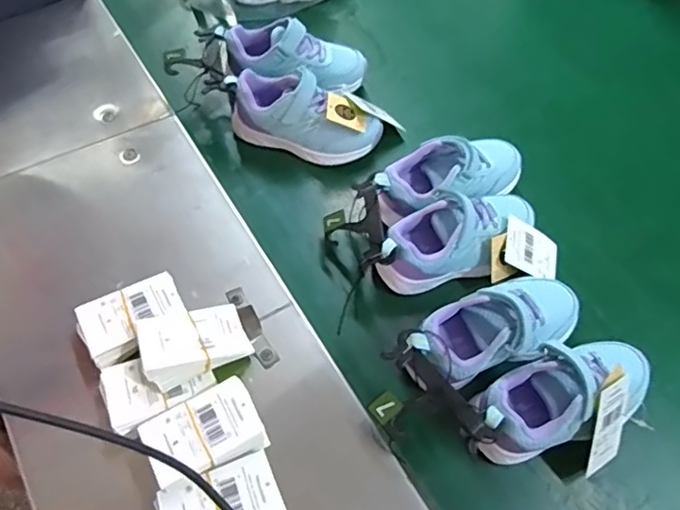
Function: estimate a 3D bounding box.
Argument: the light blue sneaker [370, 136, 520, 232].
[{"bbox_3d":[0.112,-0.078,0.570,0.169,0.081,0.067,-20,63,-16],"label":"light blue sneaker"}]

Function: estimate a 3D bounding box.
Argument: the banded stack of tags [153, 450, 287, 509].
[{"bbox_3d":[-0.082,0.181,0.396,0.080,0.032,0.051,-21,65,-16],"label":"banded stack of tags"}]

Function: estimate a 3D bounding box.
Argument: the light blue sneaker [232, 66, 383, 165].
[{"bbox_3d":[-0.038,-0.144,0.598,0.159,0.078,0.057,20,59,7],"label":"light blue sneaker"}]

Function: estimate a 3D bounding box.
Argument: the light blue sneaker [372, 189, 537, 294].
[{"bbox_3d":[0.115,-0.013,0.535,0.165,0.083,0.070,-14,61,-13],"label":"light blue sneaker"}]

